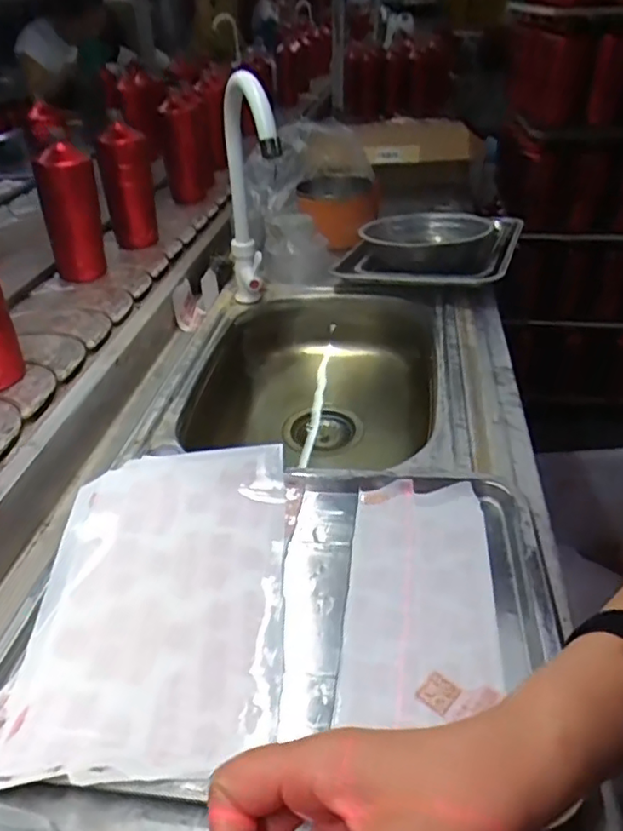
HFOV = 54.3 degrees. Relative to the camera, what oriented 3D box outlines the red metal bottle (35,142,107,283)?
[{"bbox_3d":[-0.355,-0.302,0.913,0.081,0.186,0.061,-19,39,-25],"label":"red metal bottle"}]

